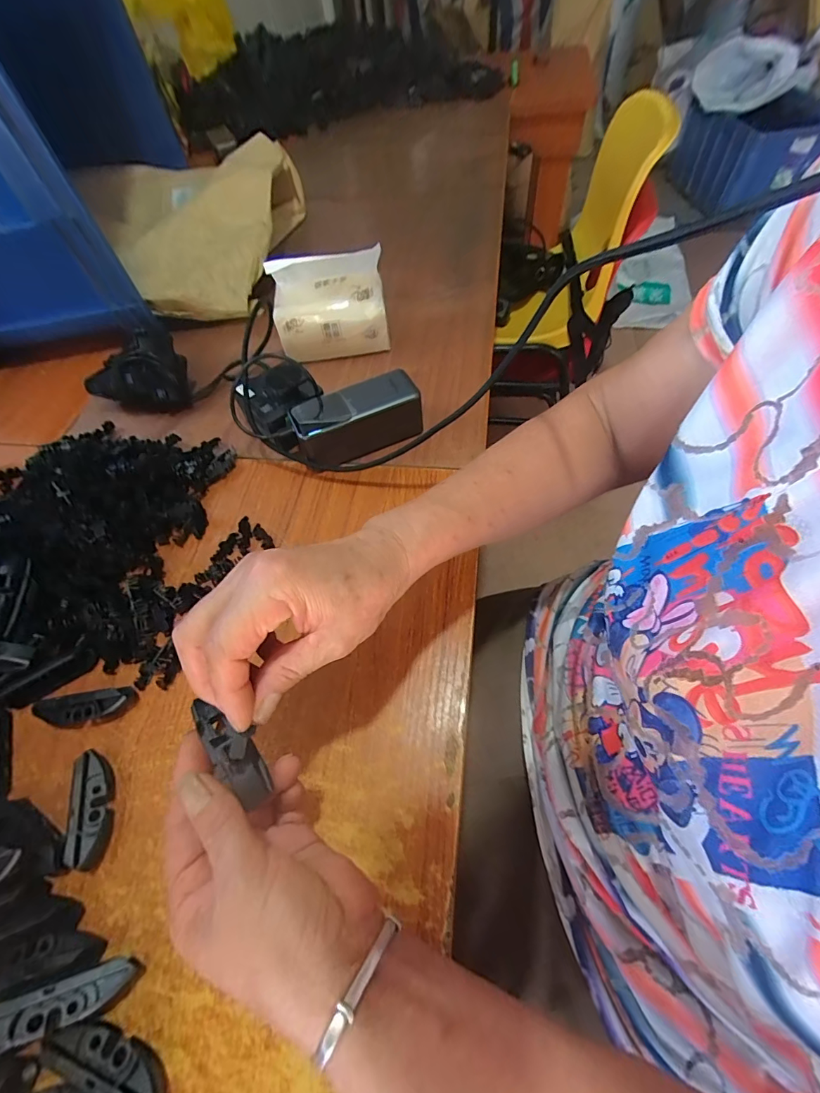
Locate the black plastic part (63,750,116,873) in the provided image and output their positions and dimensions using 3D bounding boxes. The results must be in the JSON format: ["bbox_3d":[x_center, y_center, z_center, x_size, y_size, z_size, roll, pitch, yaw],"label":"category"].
[{"bbox_3d":[-0.218,0.179,0.293,0.016,0.024,0.069,-13,59,-3],"label":"black plastic part"}]

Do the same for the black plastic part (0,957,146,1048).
[{"bbox_3d":[-0.191,0.250,0.234,0.072,0.018,0.022,-6,56,-21],"label":"black plastic part"}]

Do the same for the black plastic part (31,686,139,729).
[{"bbox_3d":[-0.248,0.122,0.327,0.065,0.023,0.023,-10,58,-1],"label":"black plastic part"}]

